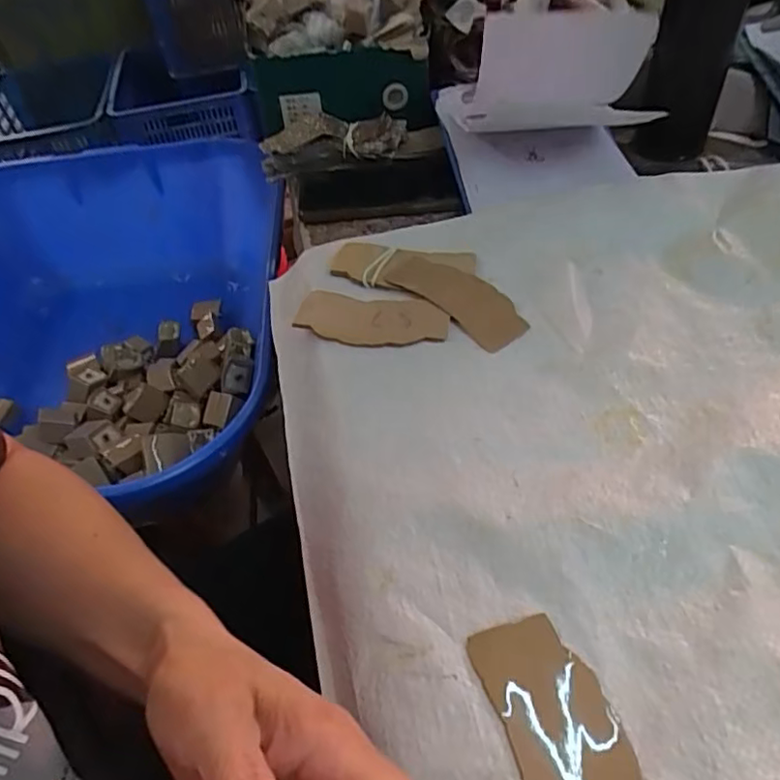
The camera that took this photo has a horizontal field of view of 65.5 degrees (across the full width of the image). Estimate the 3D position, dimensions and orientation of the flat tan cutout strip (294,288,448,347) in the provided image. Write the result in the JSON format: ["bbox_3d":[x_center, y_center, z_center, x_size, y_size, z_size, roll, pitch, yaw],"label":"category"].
[{"bbox_3d":[-0.014,-0.051,0.434,0.108,0.007,0.047,9,53,13],"label":"flat tan cutout strip"}]

